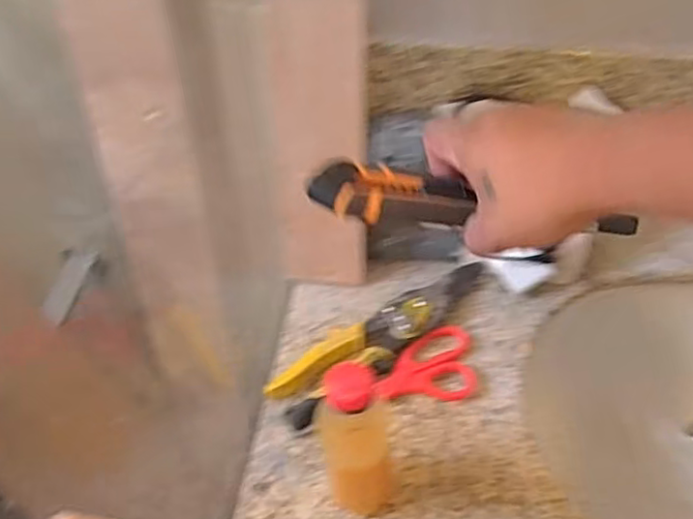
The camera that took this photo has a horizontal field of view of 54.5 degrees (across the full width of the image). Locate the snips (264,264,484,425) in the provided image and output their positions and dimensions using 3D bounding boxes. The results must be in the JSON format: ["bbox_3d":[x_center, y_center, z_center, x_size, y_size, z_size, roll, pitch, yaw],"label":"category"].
[{"bbox_3d":[0.037,0.071,0.627,0.234,0.027,0.055,-30,56,-18],"label":"snips"}]

